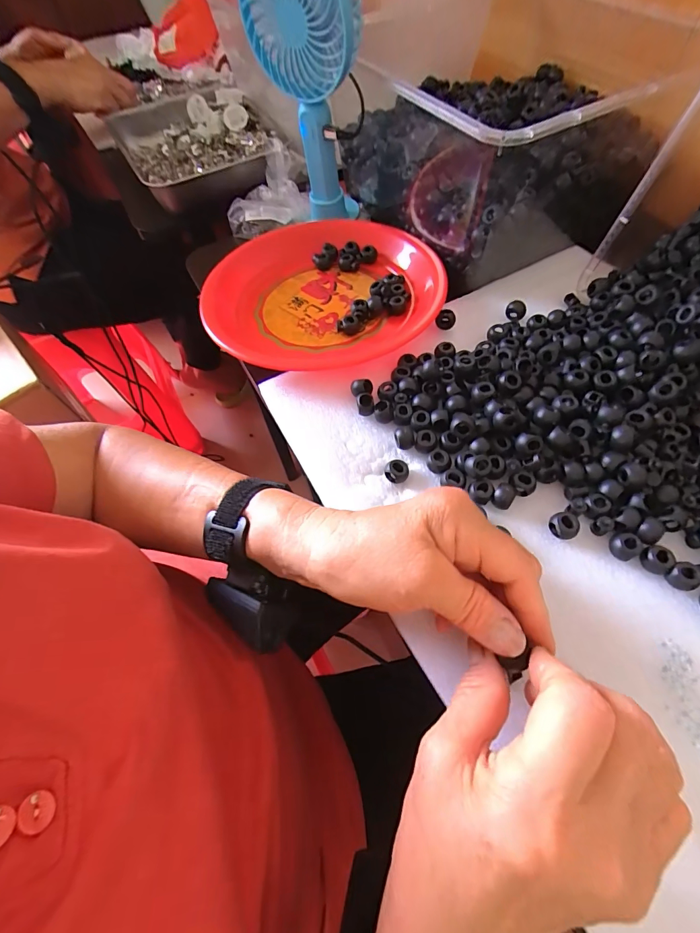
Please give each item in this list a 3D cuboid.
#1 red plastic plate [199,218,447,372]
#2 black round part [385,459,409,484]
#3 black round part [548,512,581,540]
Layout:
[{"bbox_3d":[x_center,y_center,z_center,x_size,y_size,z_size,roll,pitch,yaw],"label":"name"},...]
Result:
[{"bbox_3d":[-0.024,-0.171,0.386,0.215,0.027,0.219,-2,60,3],"label":"red plastic plate"},{"bbox_3d":[0.034,0.004,0.292,0.017,0.010,0.015,5,60,7],"label":"black round part"},{"bbox_3d":[0.141,0.040,0.261,0.013,0.016,0.017,-35,63,-16],"label":"black round part"}]

